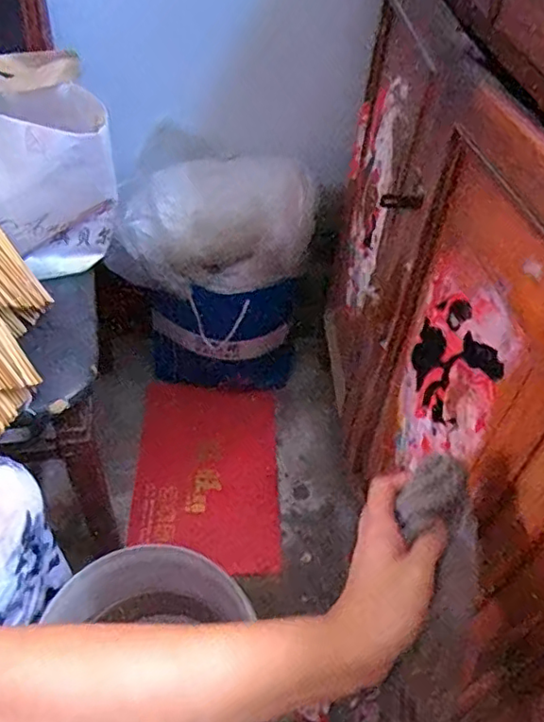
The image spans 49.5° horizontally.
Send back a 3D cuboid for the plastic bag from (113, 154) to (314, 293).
[{"bbox_3d":[-0.091,-0.223,0.926,0.295,0.180,0.161,-10,50,-14],"label":"plastic bag"}]

